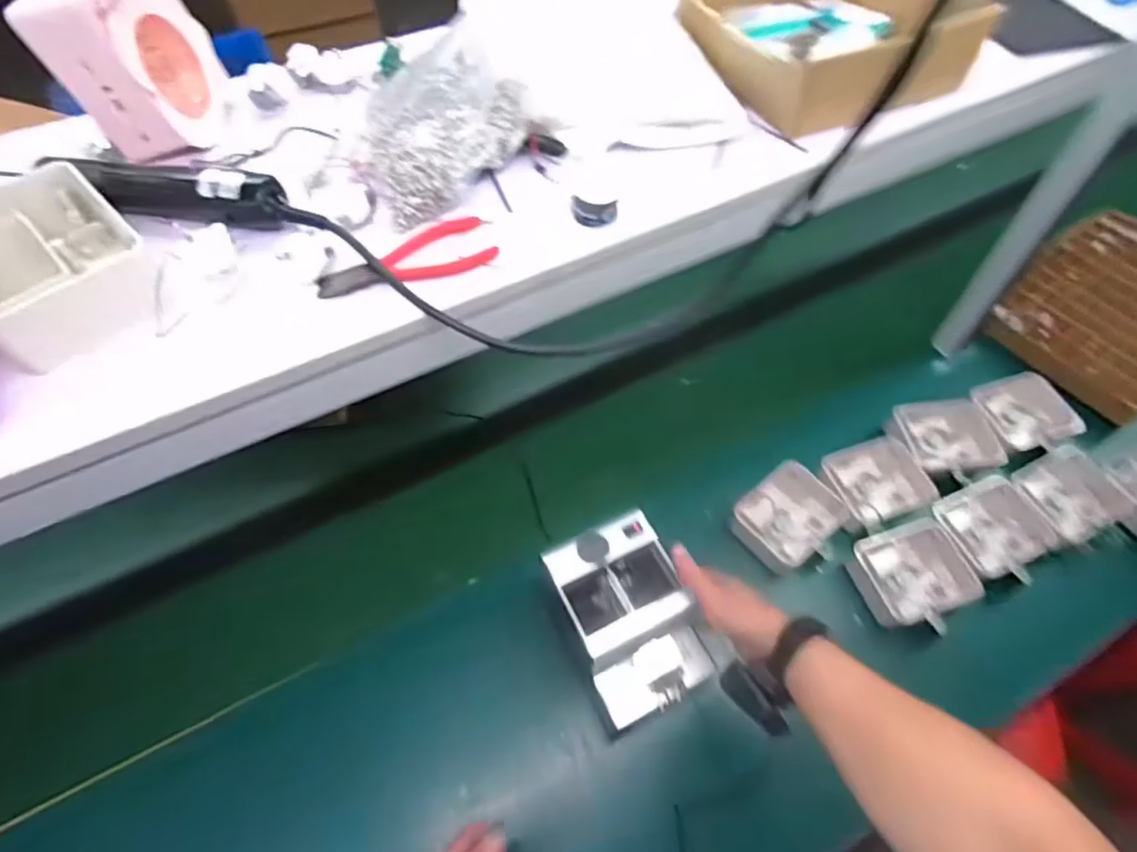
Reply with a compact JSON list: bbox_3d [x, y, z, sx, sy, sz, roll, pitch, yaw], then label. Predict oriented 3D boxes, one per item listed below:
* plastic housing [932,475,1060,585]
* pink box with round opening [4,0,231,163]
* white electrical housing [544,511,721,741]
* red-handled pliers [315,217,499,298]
[{"bbox_3d":[0.550,0.134,0.789,0.134,0.031,0.124,-15,56,-10],"label":"plastic housing"},{"bbox_3d":[-0.351,-0.301,0.494,0.085,0.118,0.112,-8,55,-5],"label":"pink box with round opening"},{"bbox_3d":[0.064,0.206,0.654,0.125,0.111,0.168,-23,58,-15],"label":"white electrical housing"},{"bbox_3d":[-0.121,-0.126,0.452,0.126,0.011,0.055,-19,57,-12],"label":"red-handled pliers"}]

